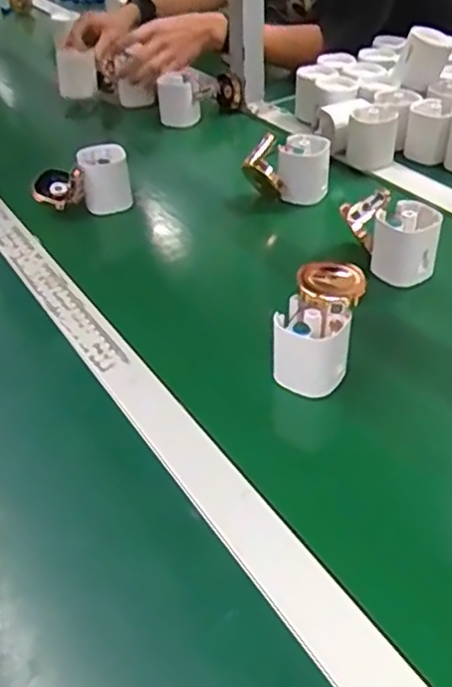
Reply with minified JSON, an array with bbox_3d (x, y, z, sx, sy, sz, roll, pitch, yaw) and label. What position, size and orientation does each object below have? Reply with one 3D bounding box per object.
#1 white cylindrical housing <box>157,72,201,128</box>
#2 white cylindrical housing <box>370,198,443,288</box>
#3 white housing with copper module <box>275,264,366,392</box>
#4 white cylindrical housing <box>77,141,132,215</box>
[{"bbox_3d":[-0.064,-0.353,0.958,0.068,0.065,0.046,-8,41,-7],"label":"white cylindrical housing"},{"bbox_3d":[0.174,-0.097,0.639,0.061,0.060,0.058,-1,41,1],"label":"white cylindrical housing"},{"bbox_3d":[0.075,-0.011,0.534,0.055,0.082,0.074,15,44,20],"label":"white housing with copper module"},{"bbox_3d":[-0.143,-0.194,0.780,0.054,0.071,0.054,-1,41,1],"label":"white cylindrical housing"}]

